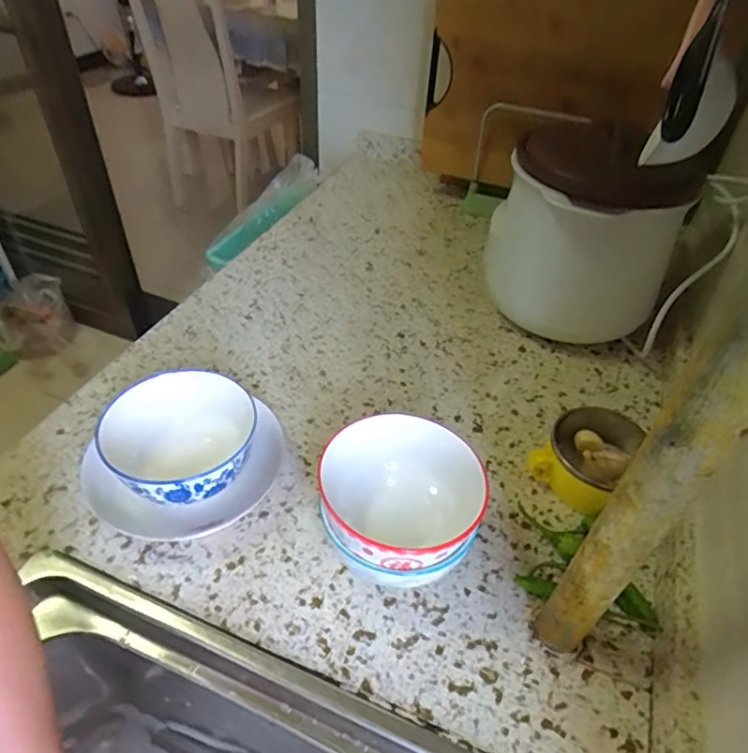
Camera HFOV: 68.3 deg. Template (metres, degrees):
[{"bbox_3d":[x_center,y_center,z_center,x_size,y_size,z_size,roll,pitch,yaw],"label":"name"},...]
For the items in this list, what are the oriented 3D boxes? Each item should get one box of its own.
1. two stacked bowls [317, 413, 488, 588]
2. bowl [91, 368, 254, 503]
[{"bbox_3d":[0.022,0.108,0.437,0.114,0.092,0.118,2,43,-2],"label":"two stacked bowls"},{"bbox_3d":[-0.166,0.063,0.485,0.115,0.083,0.120,2,43,-2],"label":"bowl"}]

